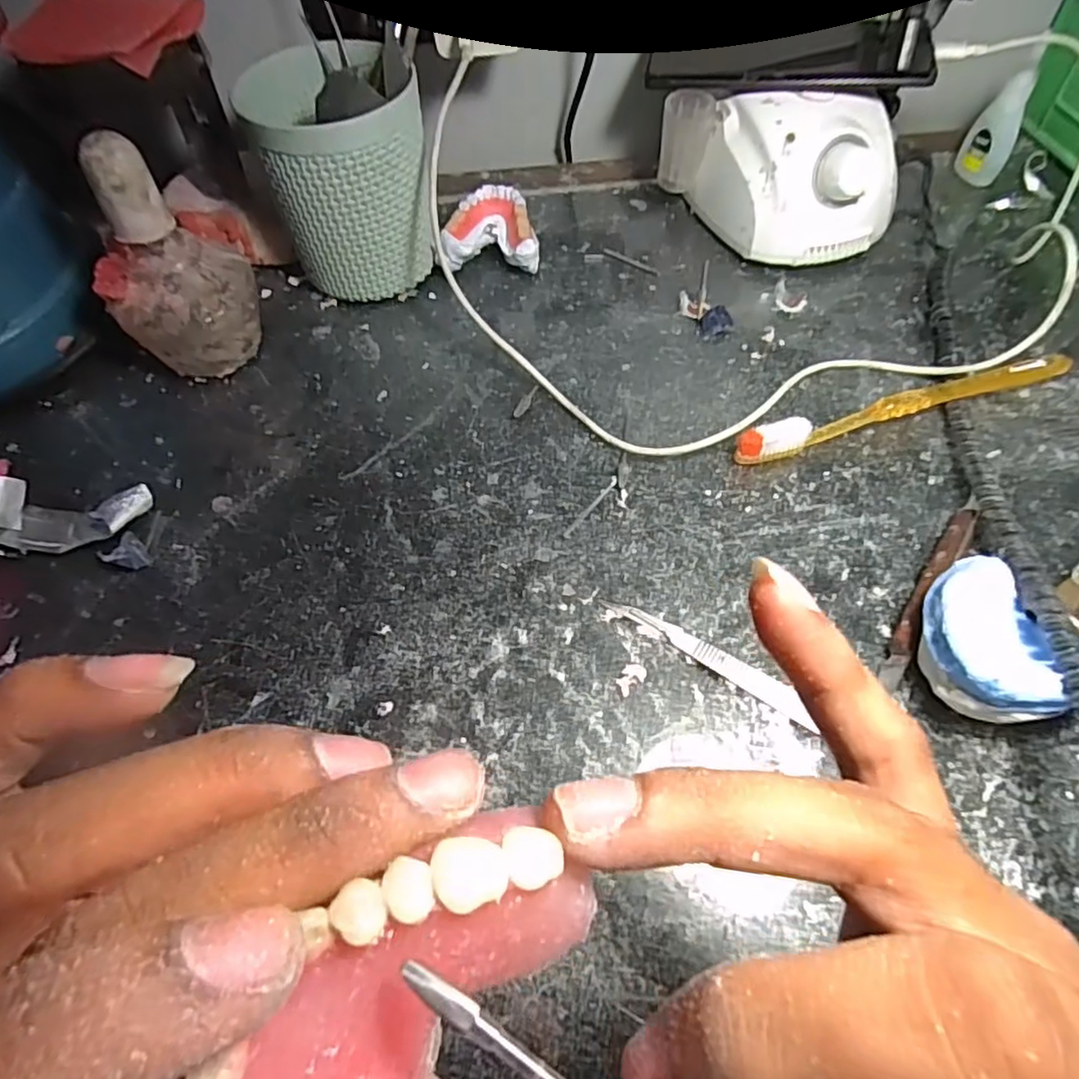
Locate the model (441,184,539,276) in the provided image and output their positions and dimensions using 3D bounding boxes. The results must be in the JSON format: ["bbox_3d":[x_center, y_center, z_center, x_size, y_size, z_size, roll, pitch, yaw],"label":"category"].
[{"bbox_3d":[-0.029,-0.196,0.418,0.058,0.034,0.052,1,58,3],"label":"model"}]

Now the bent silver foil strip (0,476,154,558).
[{"bbox_3d":[-0.230,-0.013,0.312,0.067,0.027,0.032,-4,58,-1],"label":"bent silver foil strip"}]

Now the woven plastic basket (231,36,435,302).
[{"bbox_3d":[-0.111,-0.215,0.373,0.088,0.132,0.089,-19,60,-10],"label":"woven plastic basket"}]

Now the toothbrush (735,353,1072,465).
[{"bbox_3d":[0.191,-0.068,0.339,0.187,0.018,0.014,-15,59,-7],"label":"toothbrush"}]

